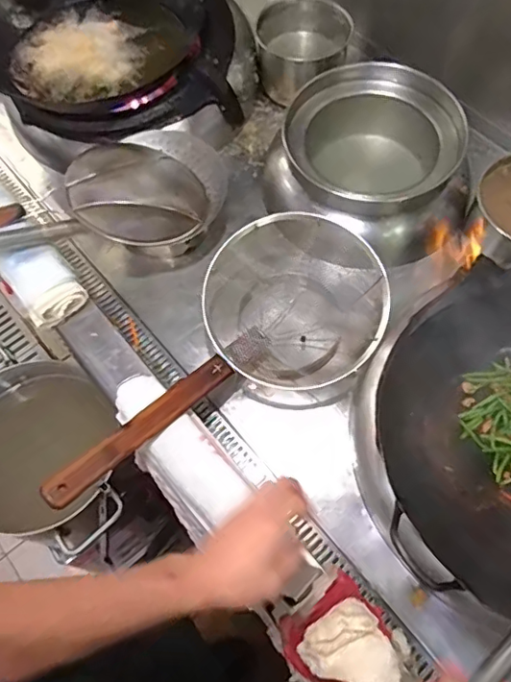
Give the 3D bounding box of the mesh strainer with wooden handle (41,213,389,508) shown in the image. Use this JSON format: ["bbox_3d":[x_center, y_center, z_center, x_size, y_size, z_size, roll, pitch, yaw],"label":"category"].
[{"bbox_3d":[-0.042,0.018,0.820,0.280,0.172,0.614,42,59,19],"label":"mesh strainer with wooden handle"}]

